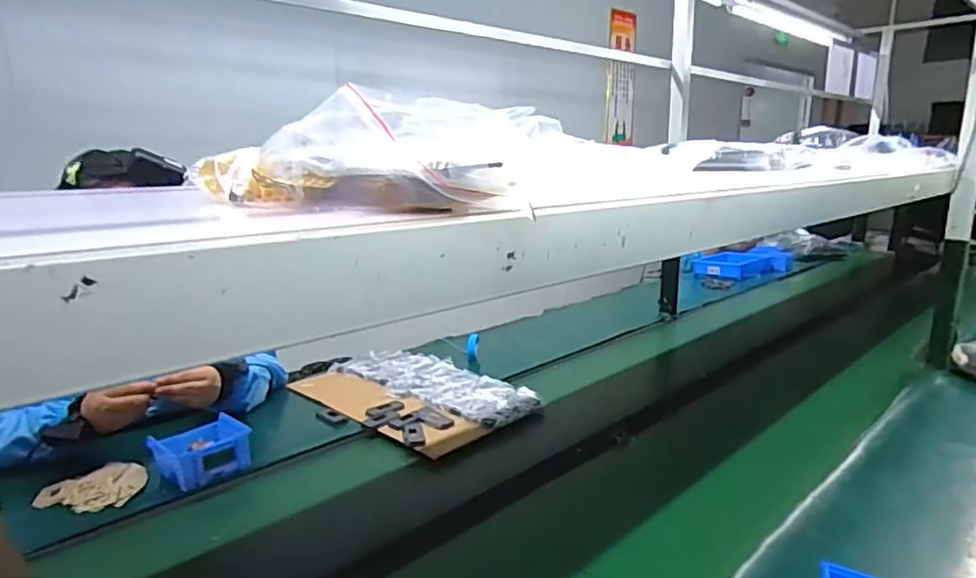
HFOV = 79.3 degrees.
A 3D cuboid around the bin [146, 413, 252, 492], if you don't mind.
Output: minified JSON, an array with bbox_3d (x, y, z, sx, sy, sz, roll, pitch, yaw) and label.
[{"bbox_3d":[-0.479,0.279,0.998,0.127,0.074,0.137,10,16,37],"label":"bin"}]

